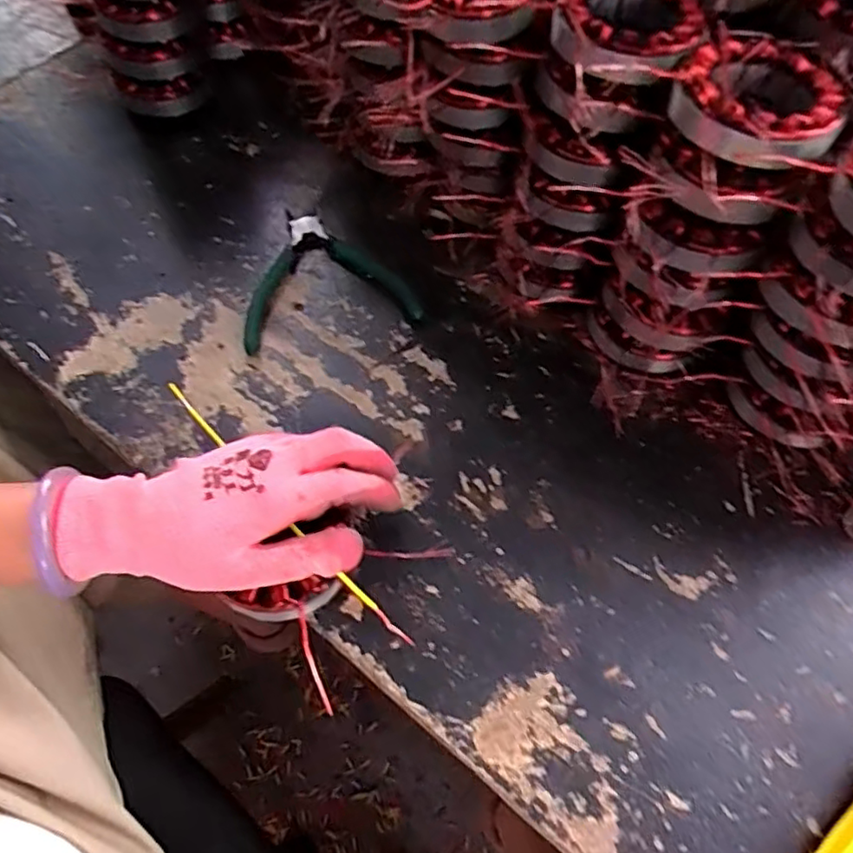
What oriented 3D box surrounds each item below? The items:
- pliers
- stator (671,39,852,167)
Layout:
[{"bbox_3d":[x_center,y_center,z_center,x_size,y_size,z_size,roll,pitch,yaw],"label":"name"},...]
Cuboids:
[{"bbox_3d":[-0.086,-0.126,0.505,0.133,0.010,0.131,-15,63,-8],"label":"pliers"},{"bbox_3d":[0.179,-0.176,0.339,0.097,0.025,0.085,-42,70,-19],"label":"stator"}]

